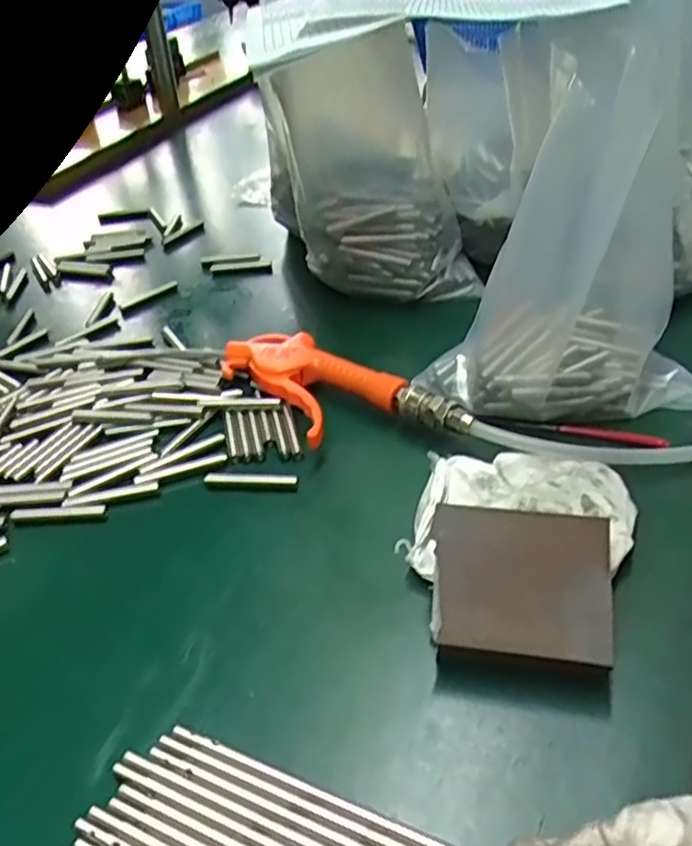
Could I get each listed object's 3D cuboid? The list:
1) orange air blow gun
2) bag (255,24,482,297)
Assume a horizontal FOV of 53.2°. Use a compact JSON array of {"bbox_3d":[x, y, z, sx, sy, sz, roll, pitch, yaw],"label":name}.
[{"bbox_3d":[-0.014,-0.015,0.457,0.076,0.029,0.179,-34,46,-30],"label":"orange air blow gun"},{"bbox_3d":[0.019,-0.191,0.516,0.146,0.178,0.081,-4,39,3],"label":"bag"}]

